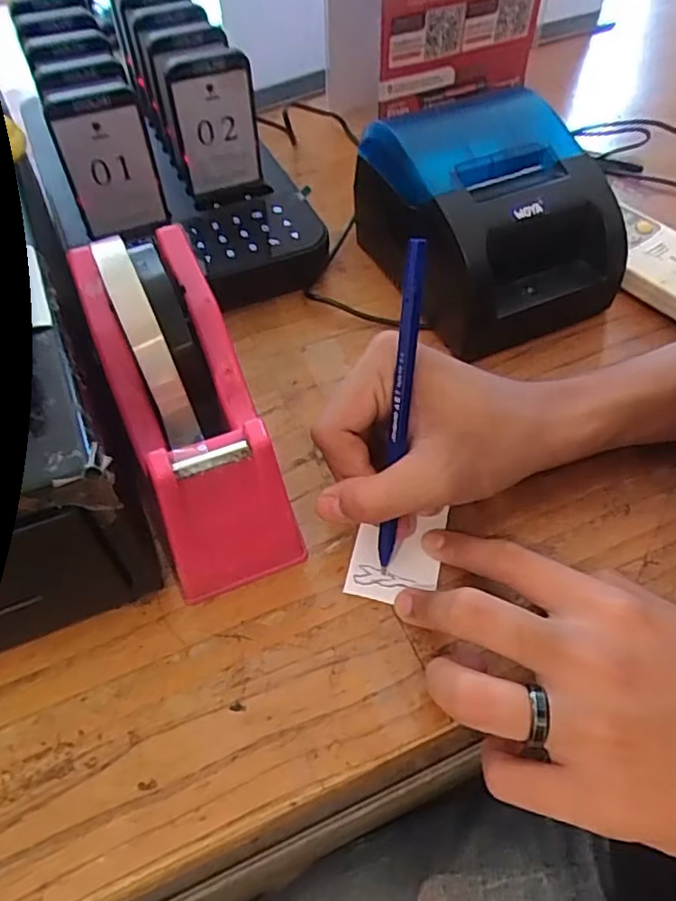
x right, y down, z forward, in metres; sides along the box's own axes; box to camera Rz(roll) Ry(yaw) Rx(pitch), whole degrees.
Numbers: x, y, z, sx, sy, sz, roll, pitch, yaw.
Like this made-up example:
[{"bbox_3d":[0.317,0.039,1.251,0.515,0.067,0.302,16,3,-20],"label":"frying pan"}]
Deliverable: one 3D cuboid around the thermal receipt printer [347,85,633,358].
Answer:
[{"bbox_3d":[0.088,-0.140,0.370,0.110,0.089,0.135,-17,55,-12],"label":"thermal receipt printer"}]

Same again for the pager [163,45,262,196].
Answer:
[{"bbox_3d":[-0.075,-0.204,0.386,0.053,0.080,0.012,-15,55,-10],"label":"pager"}]

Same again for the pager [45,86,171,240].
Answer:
[{"bbox_3d":[-0.132,-0.166,0.361,0.050,0.079,0.011,-12,54,-8],"label":"pager"}]

